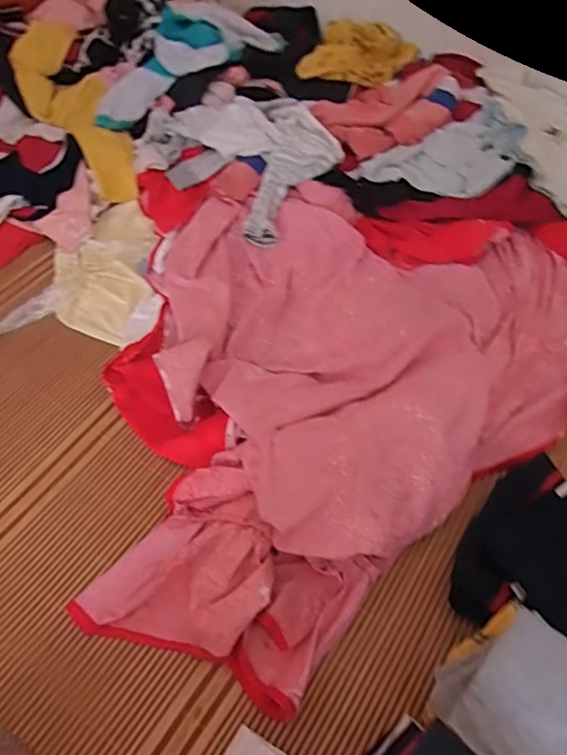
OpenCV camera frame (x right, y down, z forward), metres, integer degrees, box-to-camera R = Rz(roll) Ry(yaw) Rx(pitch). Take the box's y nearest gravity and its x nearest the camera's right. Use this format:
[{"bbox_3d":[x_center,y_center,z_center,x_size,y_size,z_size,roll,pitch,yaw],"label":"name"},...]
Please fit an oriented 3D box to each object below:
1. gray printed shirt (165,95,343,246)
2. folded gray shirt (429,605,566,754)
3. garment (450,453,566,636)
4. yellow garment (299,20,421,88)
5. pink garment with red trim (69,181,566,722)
[{"bbox_3d":[-0.056,-0.505,1.187,0.322,0.075,0.409,-33,61,-20],"label":"gray printed shirt"},{"bbox_3d":[0.253,0.331,0.548,0.160,0.077,0.150,34,87,27],"label":"folded gray shirt"},{"bbox_3d":[0.354,0.231,0.736,0.188,0.086,0.257,24,59,16],"label":"garment"},{"bbox_3d":[0.194,-0.876,1.496,0.273,0.091,0.256,0,55,0],"label":"yellow garment"},{"bbox_3d":[0.054,-0.074,0.922,0.789,0.083,1.066,36,63,23],"label":"pink garment with red trim"}]

